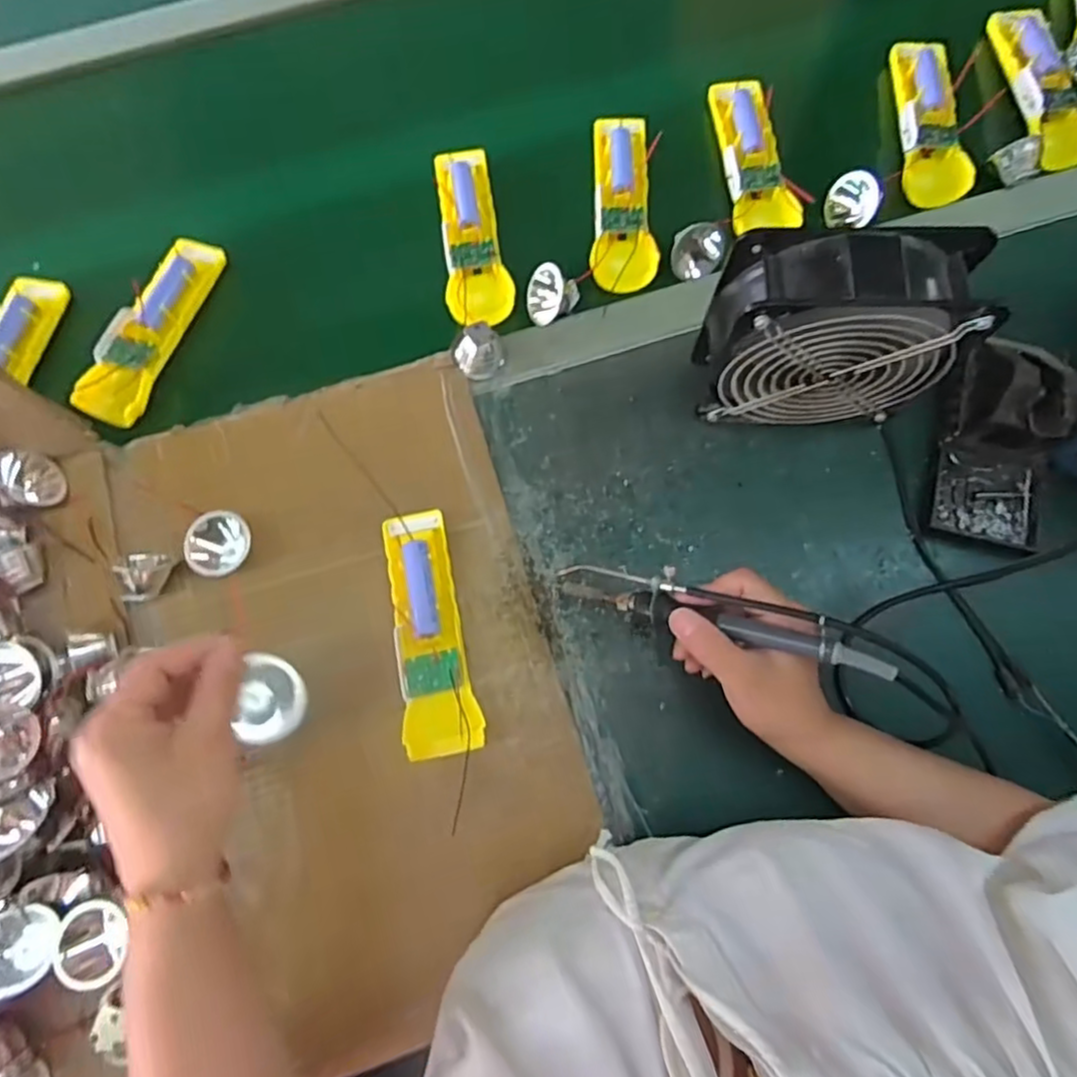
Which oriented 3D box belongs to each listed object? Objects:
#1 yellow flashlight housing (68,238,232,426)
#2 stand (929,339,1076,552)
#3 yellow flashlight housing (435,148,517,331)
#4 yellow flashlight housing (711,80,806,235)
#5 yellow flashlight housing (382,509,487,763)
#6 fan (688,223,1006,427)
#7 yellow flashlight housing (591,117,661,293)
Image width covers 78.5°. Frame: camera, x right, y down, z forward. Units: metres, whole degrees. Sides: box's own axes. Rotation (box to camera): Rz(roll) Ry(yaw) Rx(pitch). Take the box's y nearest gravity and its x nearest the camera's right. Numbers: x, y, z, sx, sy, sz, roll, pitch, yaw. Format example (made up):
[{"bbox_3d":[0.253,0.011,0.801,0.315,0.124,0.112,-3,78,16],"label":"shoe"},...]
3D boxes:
[{"bbox_3d":[-0.313,-0.172,0.528,0.050,0.022,0.168,17,73,5],"label":"yellow flashlight housing"},{"bbox_3d":[0.335,-0.072,0.468,0.072,0.085,0.143,15,72,4],"label":"stand"},{"bbox_3d":[-0.057,-0.247,0.545,0.053,0.027,0.168,-11,72,-4],"label":"yellow flashlight housing"},{"bbox_3d":[0.185,-0.329,0.561,0.052,0.026,0.154,-3,72,-1],"label":"yellow flashlight housing"},{"bbox_3d":[-0.073,0.062,0.448,0.048,0.034,0.164,-10,72,-4],"label":"yellow flashlight housing"},{"bbox_3d":[0.190,-0.132,0.448,0.147,0.163,0.062,3,72,1],"label":"fan"},{"bbox_3d":[0.072,-0.278,0.550,0.051,0.026,0.166,2,72,0],"label":"yellow flashlight housing"}]

